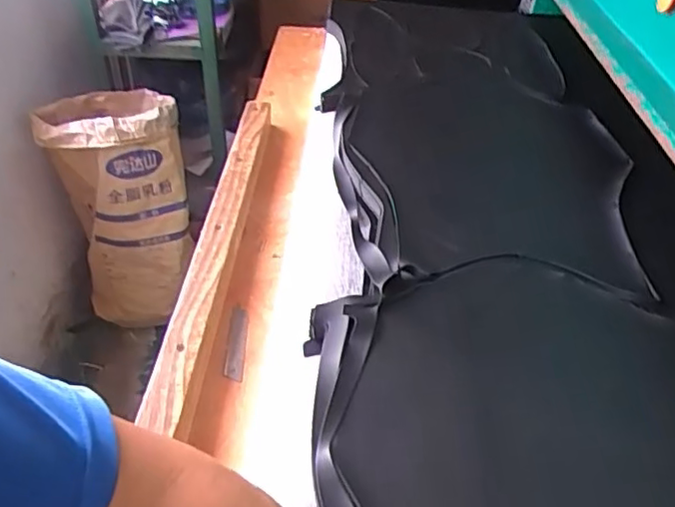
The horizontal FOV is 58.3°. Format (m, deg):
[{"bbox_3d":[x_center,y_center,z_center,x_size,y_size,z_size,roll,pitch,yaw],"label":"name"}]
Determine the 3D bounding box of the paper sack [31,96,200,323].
[{"bbox_3d":[-0.598,-0.134,1.719,0.337,0.582,0.347,-12,44,-17],"label":"paper sack"}]

